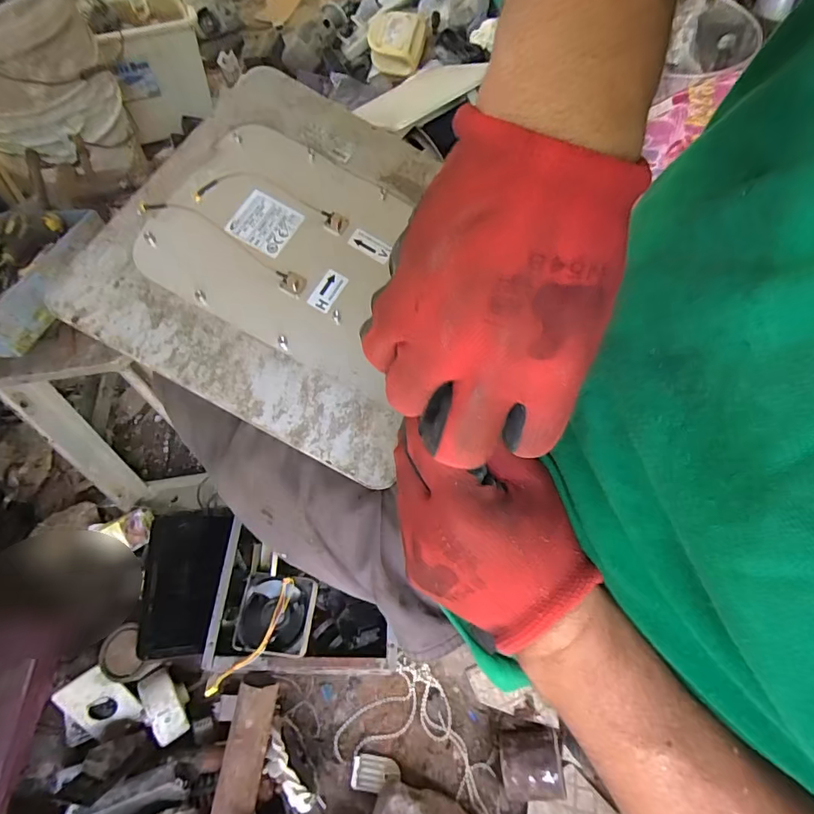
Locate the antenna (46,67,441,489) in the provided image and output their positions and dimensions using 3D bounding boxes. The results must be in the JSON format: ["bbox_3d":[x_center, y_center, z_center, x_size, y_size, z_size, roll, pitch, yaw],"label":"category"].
[{"bbox_3d":[-0.088,-0.130,0.383,0.305,0.032,0.300,29,73,-1],"label":"antenna"}]

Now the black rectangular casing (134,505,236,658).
[{"bbox_3d":[-0.350,0.266,0.713,0.113,0.024,0.226,7,48,-20],"label":"black rectangular casing"}]

